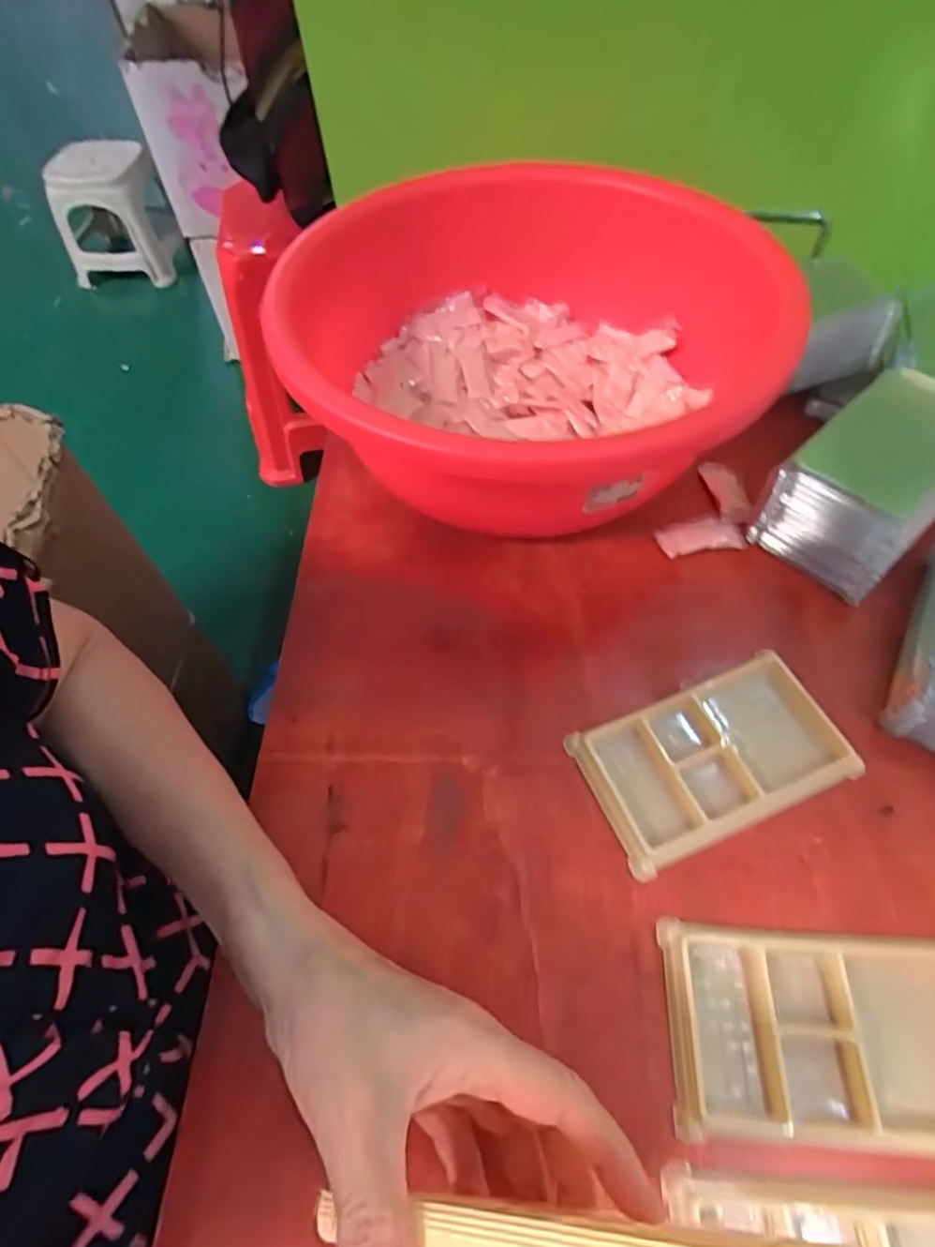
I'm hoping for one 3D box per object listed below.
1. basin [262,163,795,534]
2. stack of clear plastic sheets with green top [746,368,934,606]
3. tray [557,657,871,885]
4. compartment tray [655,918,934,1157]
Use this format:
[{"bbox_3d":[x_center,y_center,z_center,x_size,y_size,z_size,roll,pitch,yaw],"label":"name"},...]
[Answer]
[{"bbox_3d":[0.045,-0.165,0.416,0.273,0.127,0.280,-2,58,3],"label":"basin"},{"bbox_3d":[0.243,-0.085,0.379,0.113,0.081,0.079,-39,64,-19],"label":"stack of clear plastic sheets with green top"},{"bbox_3d":[0.130,0.070,0.331,0.131,0.015,0.079,-24,60,-11],"label":"tray"},{"bbox_3d":[0.155,0.175,0.265,0.132,0.012,0.078,0,58,4],"label":"compartment tray"}]

